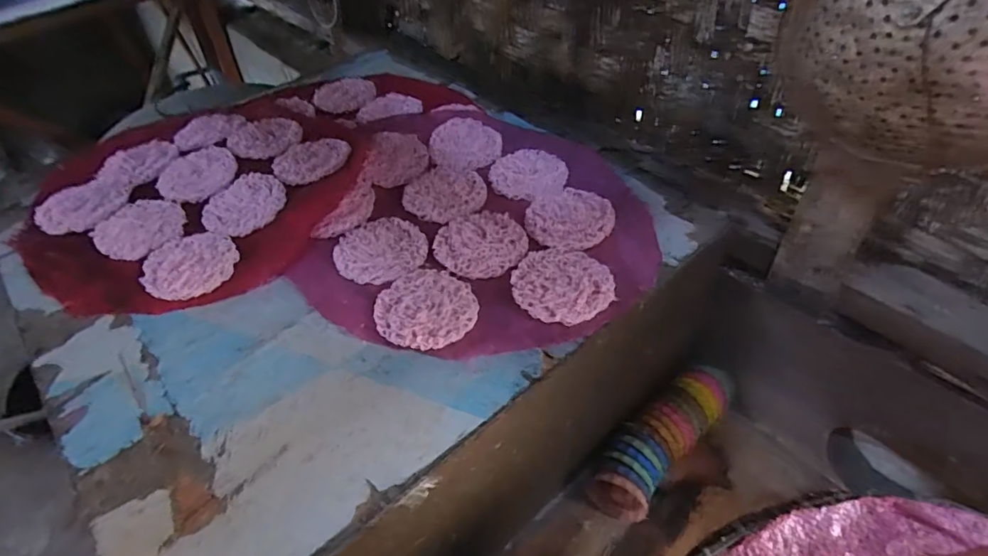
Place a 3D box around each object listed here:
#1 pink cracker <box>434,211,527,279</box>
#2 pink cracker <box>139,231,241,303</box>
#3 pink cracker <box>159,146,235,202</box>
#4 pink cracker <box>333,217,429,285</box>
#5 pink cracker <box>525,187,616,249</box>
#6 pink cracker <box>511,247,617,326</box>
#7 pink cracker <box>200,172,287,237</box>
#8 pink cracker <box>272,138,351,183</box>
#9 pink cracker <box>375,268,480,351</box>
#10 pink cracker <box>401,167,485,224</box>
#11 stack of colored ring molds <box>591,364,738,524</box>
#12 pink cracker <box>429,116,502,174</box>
[{"bbox_3d":[-0.011,-0.032,0.483,0.078,0.005,0.078,0,48,0],"label":"pink cracker"},{"bbox_3d":[-0.271,-0.014,0.484,0.073,0.010,0.078,0,48,0],"label":"pink cracker"},{"bbox_3d":[-0.314,-0.112,0.576,0.076,0.010,0.086,-12,49,-10],"label":"pink cracker"},{"bbox_3d":[-0.101,-0.026,0.488,0.081,0.006,0.077,0,48,0],"label":"pink cracker"},{"bbox_3d":[0.071,-0.057,0.501,0.079,0.007,0.073,0,48,0],"label":"pink cracker"},{"bbox_3d":[0.054,0.003,0.445,0.075,0.008,0.082,0,48,0],"label":"pink cracker"},{"bbox_3d":[-0.249,-0.075,0.538,0.078,0.007,0.080,0,48,0],"label":"pink cracker"},{"bbox_3d":[-0.194,-0.128,0.579,0.080,0.008,0.069,-18,51,-15],"label":"pink cracker"},{"bbox_3d":[-0.055,0.021,0.436,0.078,0.007,0.081,0,48,0],"label":"pink cracker"},{"bbox_3d":[-0.049,-0.082,0.537,0.079,0.005,0.082,0,48,0],"label":"pink cracker"},{"bbox_3d":[0.179,0.167,0.575,0.061,0.061,0.187,33,56,32],"label":"stack of colored ring molds"},{"bbox_3d":[-0.030,-0.145,0.589,0.076,0.009,0.088,-5,49,-4],"label":"pink cracker"}]

